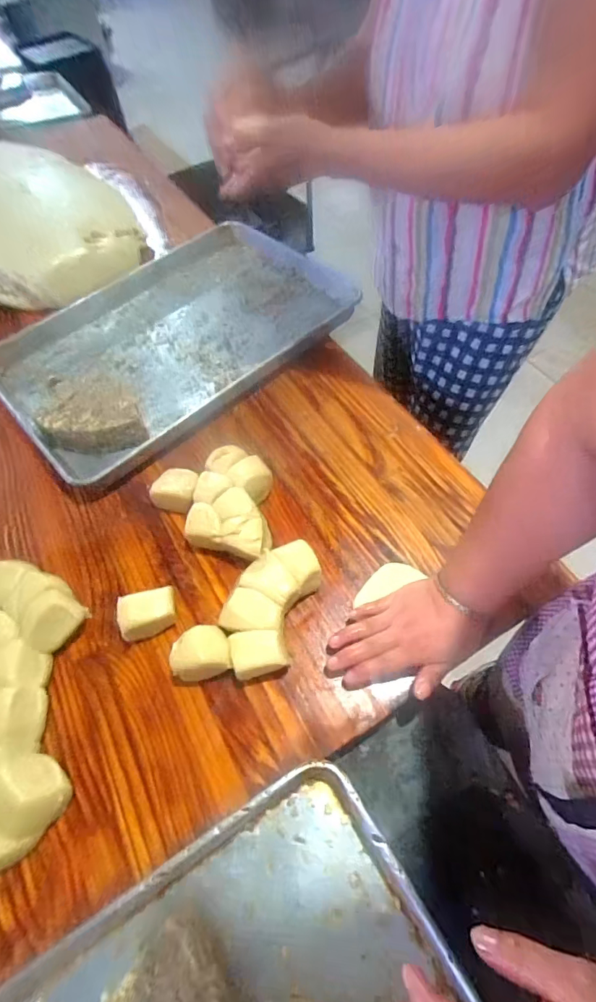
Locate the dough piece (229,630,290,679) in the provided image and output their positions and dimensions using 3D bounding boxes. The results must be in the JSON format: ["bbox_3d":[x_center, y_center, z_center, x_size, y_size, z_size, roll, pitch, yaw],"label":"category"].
[{"bbox_3d":[-0.044,0.170,0.484,0.060,0.043,0.048,-14,58,-4],"label":"dough piece"}]

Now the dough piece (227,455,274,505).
[{"bbox_3d":[-0.063,-0.029,0.604,0.060,0.039,0.056,38,68,24],"label":"dough piece"}]

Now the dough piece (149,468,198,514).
[{"bbox_3d":[-0.174,-0.015,0.615,0.066,0.041,0.055,13,60,12],"label":"dough piece"}]

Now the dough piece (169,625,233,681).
[{"bbox_3d":[-0.109,0.173,0.485,0.066,0.052,0.046,-12,58,-3],"label":"dough piece"}]

